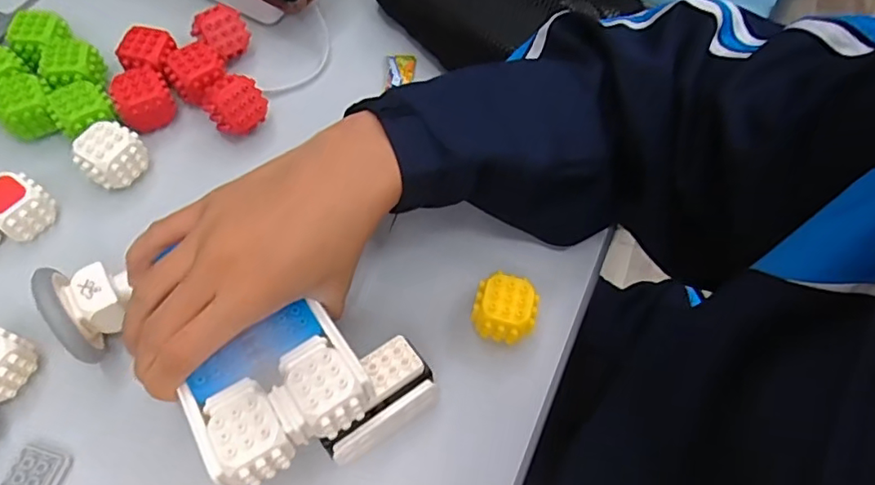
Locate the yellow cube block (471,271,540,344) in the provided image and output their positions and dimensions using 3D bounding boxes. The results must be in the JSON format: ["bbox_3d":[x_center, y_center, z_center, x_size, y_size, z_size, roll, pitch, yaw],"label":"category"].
[{"bbox_3d":[0.040,0.045,0.352,0.037,0.037,0.037,15,63,4],"label":"yellow cube block"}]

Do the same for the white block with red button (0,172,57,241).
[{"bbox_3d":[-0.265,-0.022,0.362,0.032,0.031,0.034,32,65,12],"label":"white block with red button"}]

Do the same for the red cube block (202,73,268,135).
[{"bbox_3d":[-0.139,-0.094,0.405,0.031,0.039,0.036,30,65,11],"label":"red cube block"}]

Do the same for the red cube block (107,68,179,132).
[{"bbox_3d":[-0.207,-0.098,0.405,0.036,0.033,0.035,-28,68,-17],"label":"red cube block"}]

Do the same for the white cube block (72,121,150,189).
[{"bbox_3d":[-0.215,-0.057,0.381,0.032,0.033,0.041,35,66,14],"label":"white cube block"}]

